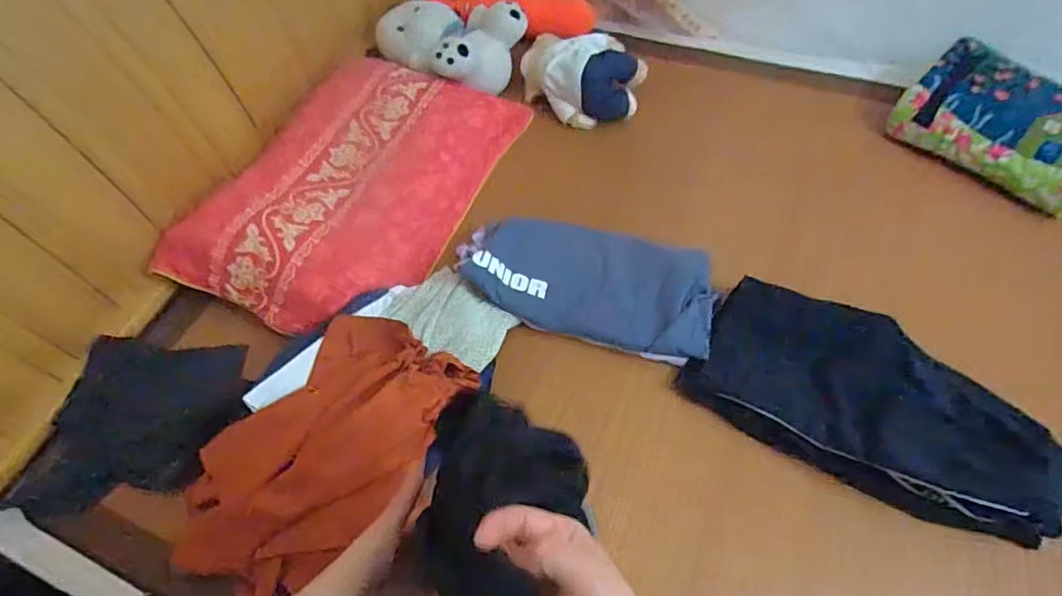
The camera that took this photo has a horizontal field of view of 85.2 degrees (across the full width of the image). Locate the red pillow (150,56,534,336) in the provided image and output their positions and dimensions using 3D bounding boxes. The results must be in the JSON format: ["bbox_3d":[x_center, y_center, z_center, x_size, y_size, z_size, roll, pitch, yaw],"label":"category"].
[{"bbox_3d":[-0.310,-0.222,1.058,0.383,0.116,0.629,19,60,16],"label":"red pillow"}]

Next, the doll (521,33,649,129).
[{"bbox_3d":[0.111,-0.465,1.211,0.257,0.117,0.184,-3,57,3],"label":"doll"}]

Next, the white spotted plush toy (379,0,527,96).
[{"bbox_3d":[-0.191,-0.539,1.238,0.298,0.131,0.234,18,60,16],"label":"white spotted plush toy"}]

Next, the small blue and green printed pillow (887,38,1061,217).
[{"bbox_3d":[0.890,-0.330,1.067,0.273,0.082,0.338,-40,62,-19],"label":"small blue and green printed pillow"}]

